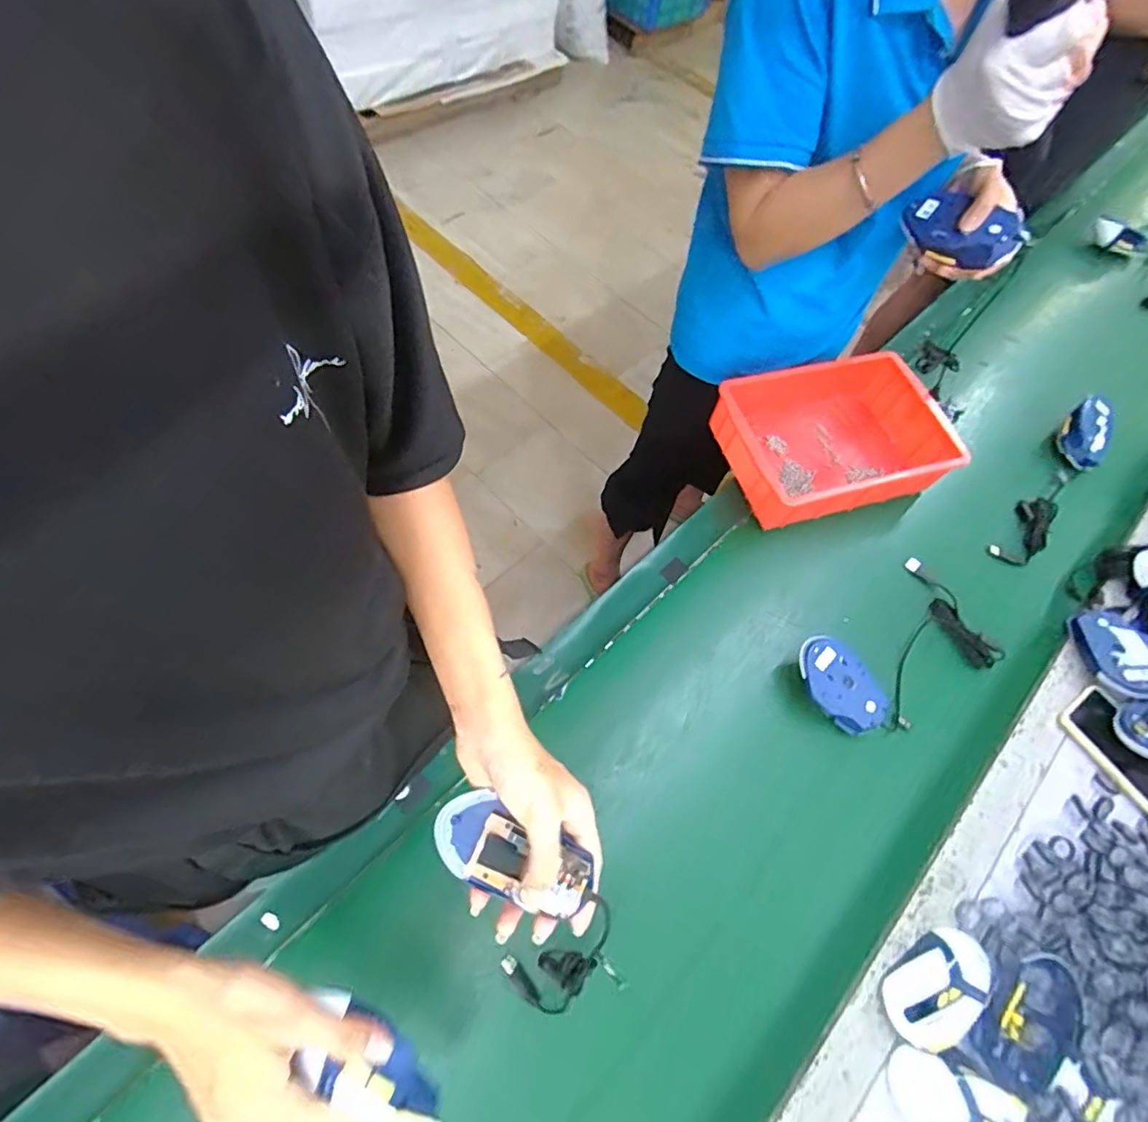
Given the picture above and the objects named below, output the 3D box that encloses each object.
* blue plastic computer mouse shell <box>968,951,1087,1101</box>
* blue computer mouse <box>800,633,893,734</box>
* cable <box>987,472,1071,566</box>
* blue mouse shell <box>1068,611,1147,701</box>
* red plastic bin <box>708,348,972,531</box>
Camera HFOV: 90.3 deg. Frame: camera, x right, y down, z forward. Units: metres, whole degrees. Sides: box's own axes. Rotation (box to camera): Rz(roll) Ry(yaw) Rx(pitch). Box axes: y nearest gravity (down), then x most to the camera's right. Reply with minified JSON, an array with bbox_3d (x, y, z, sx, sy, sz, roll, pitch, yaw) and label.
[{"bbox_3d":[0.423,0.425,0.531,0.124,0.023,0.072,-31,68,-18],"label":"blue plastic computer mouse shell"},{"bbox_3d":[0.304,0.144,0.658,0.117,0.034,0.072,43,79,2],"label":"blue computer mouse"},{"bbox_3d":[0.668,-0.065,0.820,0.055,0.013,0.219,41,67,16],"label":"cable"},{"bbox_3d":[0.675,0.114,0.706,0.071,0.045,0.116,-5,63,-6],"label":"blue mouse shell"},{"bbox_3d":[0.357,-0.171,0.807,0.296,0.093,0.214,-14,64,-11],"label":"red plastic bin"}]

